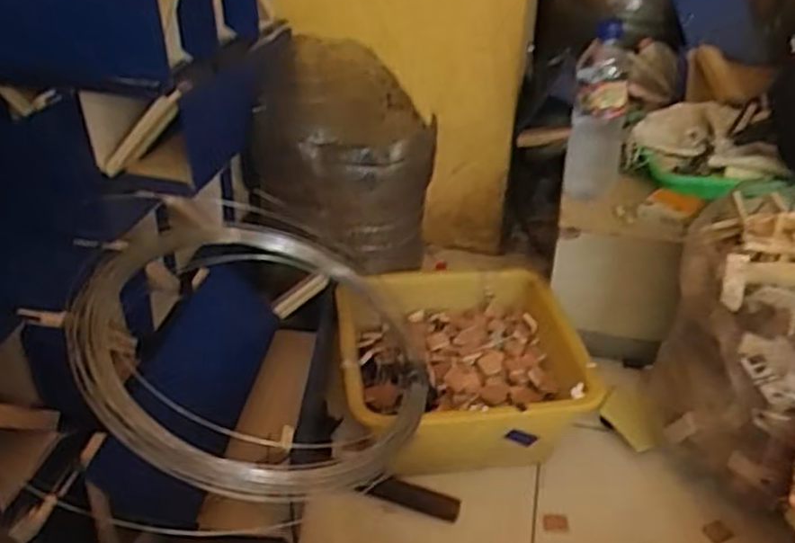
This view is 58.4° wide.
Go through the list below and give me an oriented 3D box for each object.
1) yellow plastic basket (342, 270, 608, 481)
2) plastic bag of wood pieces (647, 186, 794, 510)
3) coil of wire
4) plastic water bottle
[{"bbox_3d":[0.072,0.124,0.853,0.272,0.127,0.268,-4,32,-7],"label":"yellow plastic basket"},{"bbox_3d":[0.412,0.073,0.751,0.234,0.275,0.254,12,34,18],"label":"plastic bag of wood pieces"},{"bbox_3d":[-0.137,0.078,0.716,0.354,0.069,0.354,17,36,-13],"label":"coil of wire"},{"bbox_3d":[0.253,-0.194,0.895,0.064,0.216,0.062,9,33,14],"label":"plastic water bottle"}]

